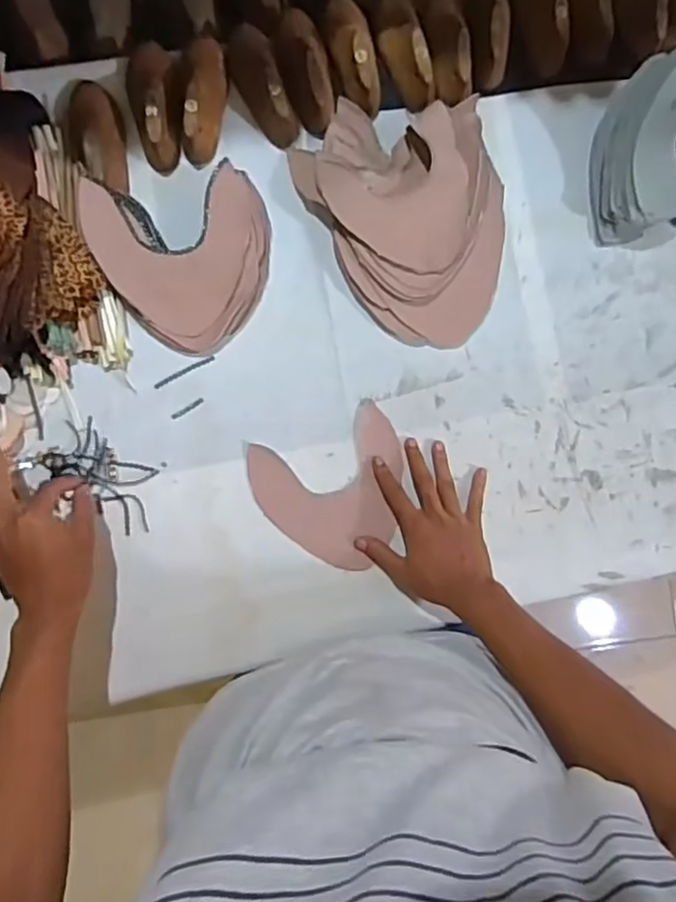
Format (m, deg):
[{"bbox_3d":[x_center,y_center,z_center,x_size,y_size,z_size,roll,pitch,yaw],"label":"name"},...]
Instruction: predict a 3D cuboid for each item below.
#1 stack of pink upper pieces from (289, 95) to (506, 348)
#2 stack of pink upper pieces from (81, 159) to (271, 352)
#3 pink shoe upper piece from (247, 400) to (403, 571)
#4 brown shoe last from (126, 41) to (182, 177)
[{"bbox_3d":[0.076,-0.252,0.693,0.214,0.052,0.276,-12,87,-4],"label":"stack of pink upper pieces"},{"bbox_3d":[-0.155,-0.197,0.668,0.181,0.068,0.175,-13,87,-4],"label":"stack of pink upper pieces"},{"bbox_3d":[0.000,0.047,0.696,0.162,0.005,0.160,-22,87,-4],"label":"pink shoe upper piece"},{"bbox_3d":[-0.197,-0.376,0.683,0.056,0.053,0.141,-10,87,-4],"label":"brown shoe last"}]

